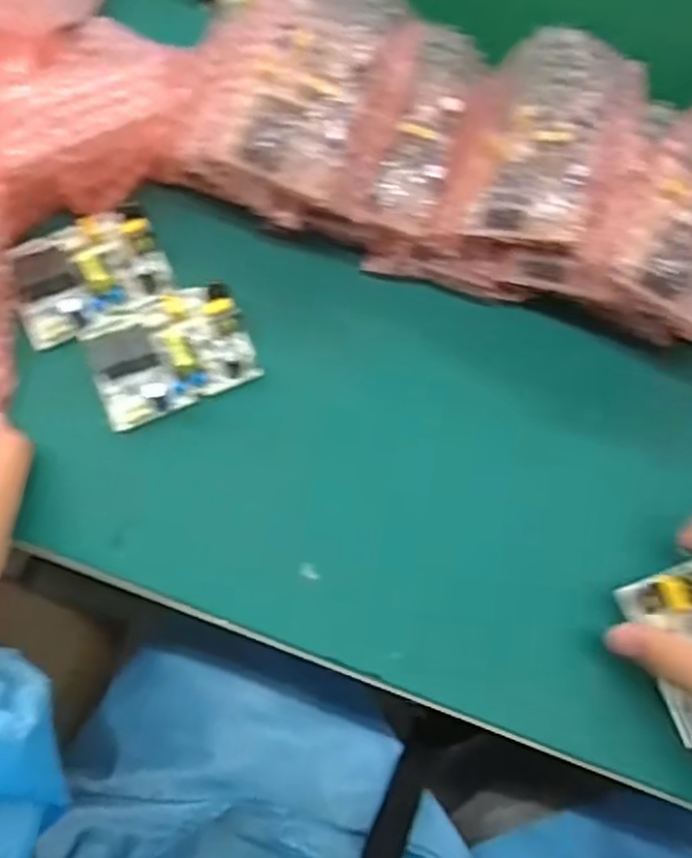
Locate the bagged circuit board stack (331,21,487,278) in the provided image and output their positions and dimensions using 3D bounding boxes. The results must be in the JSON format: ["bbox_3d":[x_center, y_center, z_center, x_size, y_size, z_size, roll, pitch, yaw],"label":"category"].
[{"bbox_3d":[0.036,-0.150,0.390,0.064,0.043,0.127,13,90,3],"label":"bagged circuit board stack"}]

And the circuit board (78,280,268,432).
[{"bbox_3d":[-0.093,-0.042,0.386,0.082,0.023,0.054,-23,72,-9],"label":"circuit board"}]

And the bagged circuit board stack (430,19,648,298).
[{"bbox_3d":[0.102,-0.135,0.391,0.093,0.076,0.114,17,71,5],"label":"bagged circuit board stack"}]

